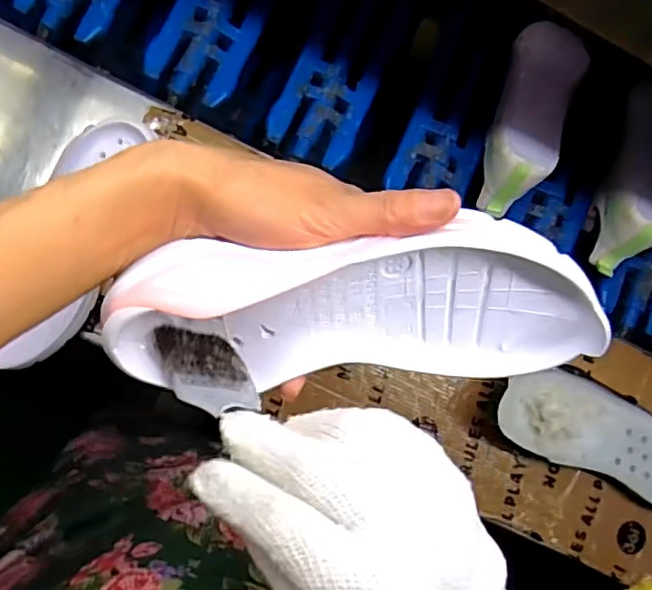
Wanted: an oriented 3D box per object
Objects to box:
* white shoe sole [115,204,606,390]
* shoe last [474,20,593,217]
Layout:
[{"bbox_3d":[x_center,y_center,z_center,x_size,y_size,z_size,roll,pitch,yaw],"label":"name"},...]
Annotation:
[{"bbox_3d":[0.017,0.010,0.288,0.222,0.050,0.093,2,121,-3],"label":"white shoe sole"},{"bbox_3d":[0.207,-0.180,0.615,0.079,0.090,0.199,26,82,-5],"label":"shoe last"}]

